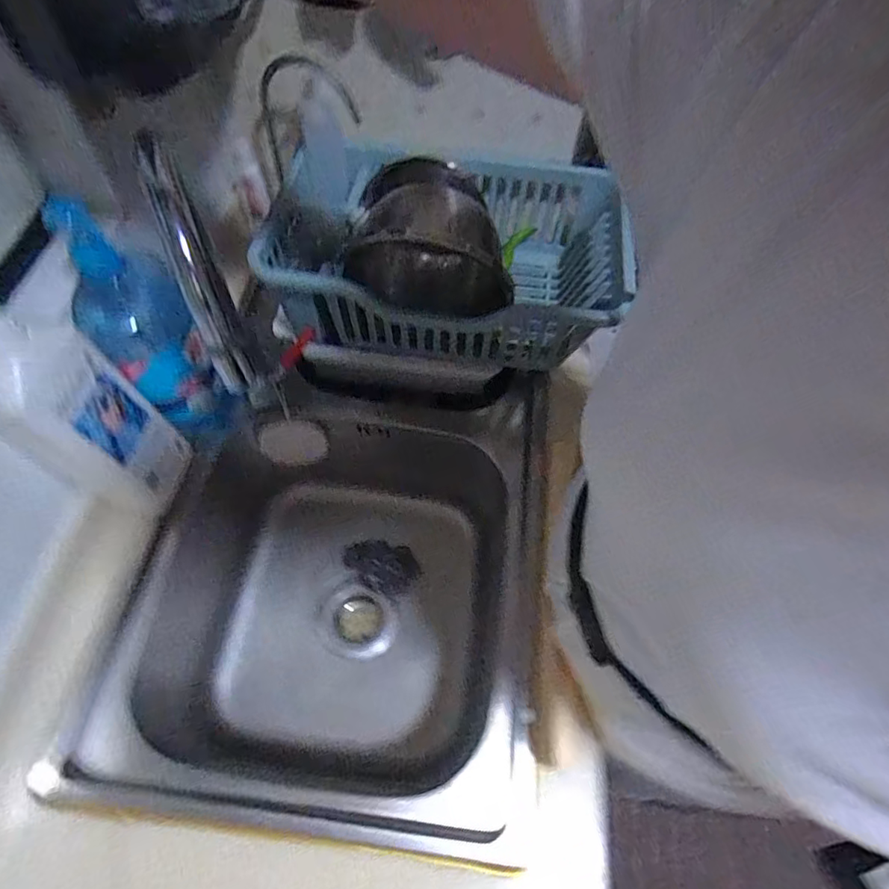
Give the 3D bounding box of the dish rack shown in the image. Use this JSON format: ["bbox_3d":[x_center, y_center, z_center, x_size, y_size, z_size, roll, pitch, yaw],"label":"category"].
[{"bbox_3d":[0.002,-0.252,0.690,0.422,0.218,0.290,6,60,2],"label":"dish rack"}]

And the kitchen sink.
[{"bbox_3d":[-0.121,0.162,0.659,0.428,0.229,0.509,6,60,2],"label":"kitchen sink"}]

